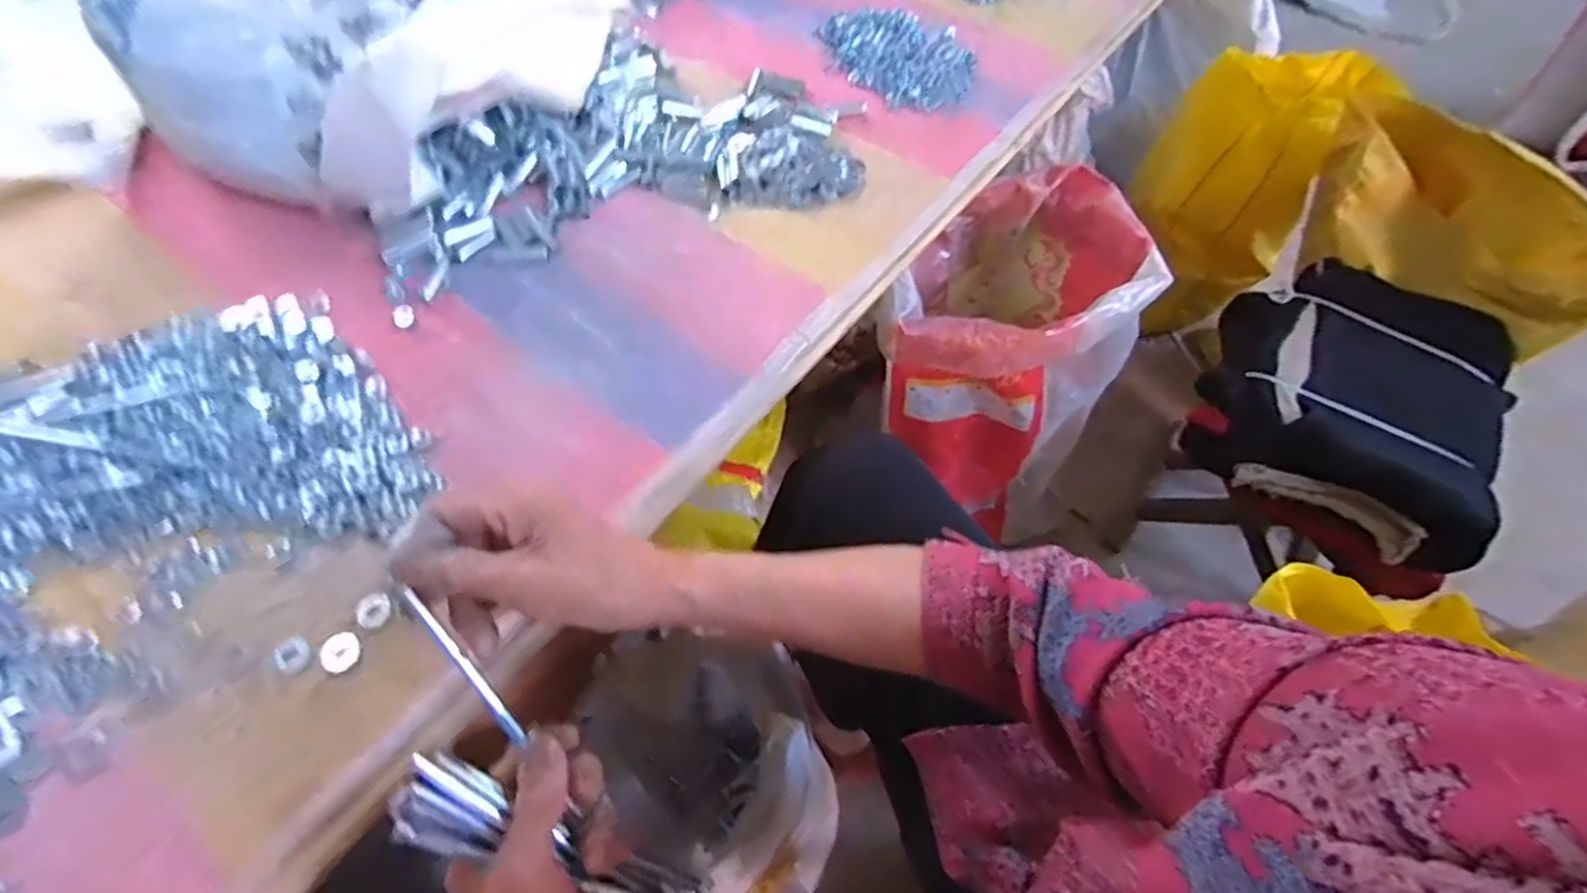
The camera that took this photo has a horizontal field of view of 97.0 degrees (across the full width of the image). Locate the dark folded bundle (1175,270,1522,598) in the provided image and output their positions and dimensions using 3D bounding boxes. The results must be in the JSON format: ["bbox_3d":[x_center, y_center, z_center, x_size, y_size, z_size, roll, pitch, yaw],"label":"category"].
[{"bbox_3d":[0.668,-0.073,0.848,0.300,0.119,0.452,35,60,17],"label":"dark folded bundle"}]

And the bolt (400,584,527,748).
[{"bbox_3d":[-0.157,0.106,0.337,0.007,0.006,0.091,-37,98,-23],"label":"bolt"}]

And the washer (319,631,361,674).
[{"bbox_3d":[-0.251,0.113,0.388,0.022,0.004,0.019,39,61,19],"label":"washer"}]

